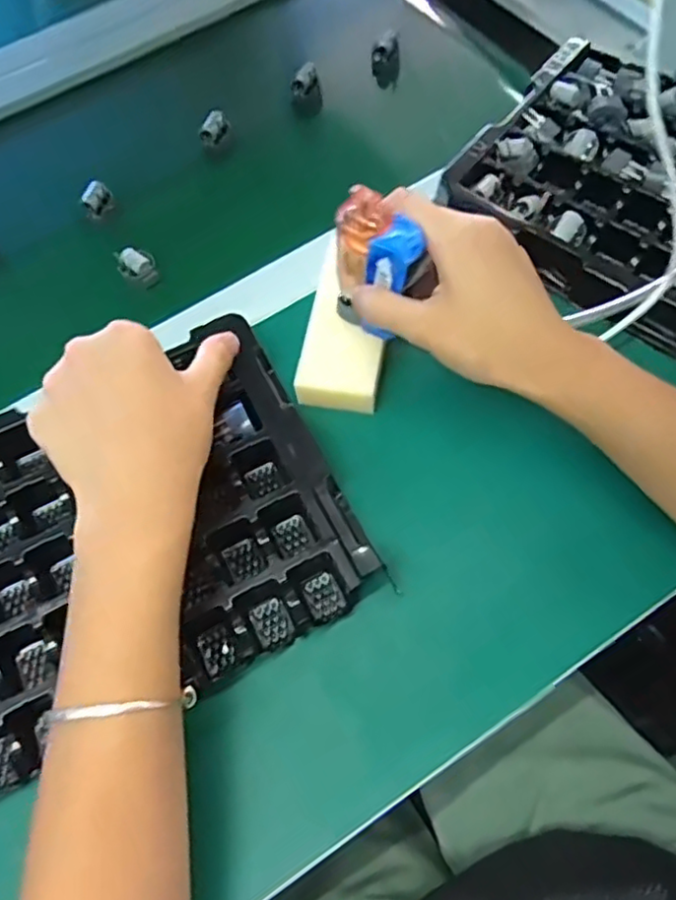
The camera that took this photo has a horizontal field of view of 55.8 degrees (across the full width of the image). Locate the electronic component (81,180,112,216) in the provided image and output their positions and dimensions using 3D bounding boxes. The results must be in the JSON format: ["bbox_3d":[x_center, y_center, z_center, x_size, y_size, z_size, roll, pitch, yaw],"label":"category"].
[{"bbox_3d":[-0.190,-0.199,0.503,0.012,0.019,0.023,26,69,14],"label":"electronic component"}]

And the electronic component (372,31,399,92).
[{"bbox_3d":[0.042,-0.348,0.572,0.023,0.041,0.019,1,65,4],"label":"electronic component"}]

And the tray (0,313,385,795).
[{"bbox_3d":[-0.170,0.069,0.366,0.343,0.037,0.198,-26,67,-8],"label":"tray"}]

